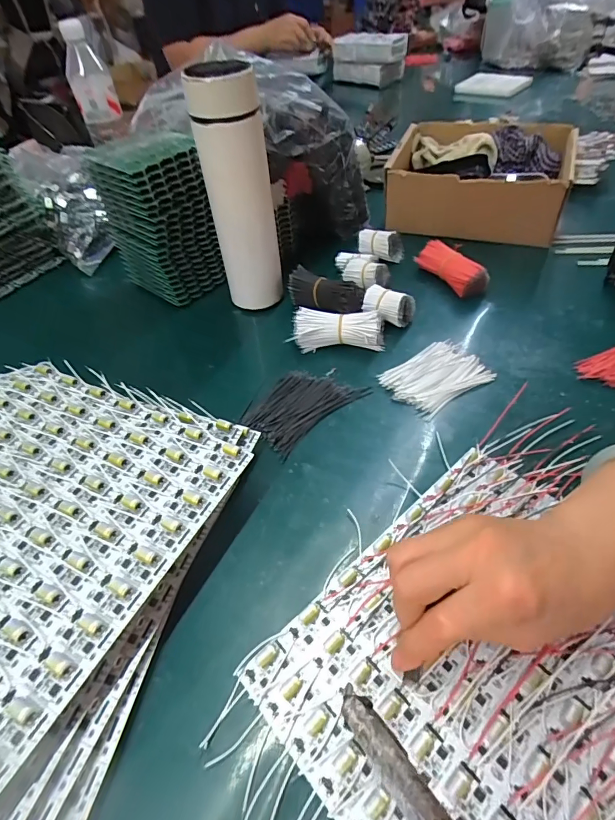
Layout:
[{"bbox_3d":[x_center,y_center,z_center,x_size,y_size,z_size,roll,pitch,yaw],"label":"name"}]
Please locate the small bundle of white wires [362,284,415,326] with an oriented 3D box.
[{"bbox_3d":[0.086,-0.109,0.471,0.052,0.036,0.032,19,52,21],"label":"small bundle of white wires"}]

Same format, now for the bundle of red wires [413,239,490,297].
[{"bbox_3d":[0.169,-0.165,0.510,0.034,0.040,0.087,-27,51,-18],"label":"bundle of red wires"}]

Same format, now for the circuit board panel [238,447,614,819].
[{"bbox_3d":[0.141,0.164,0.232,0.239,0.015,0.279,-35,54,-24],"label":"circuit board panel"}]

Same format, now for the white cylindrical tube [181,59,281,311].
[{"bbox_3d":[-0.063,-0.200,0.425,0.062,0.221,0.050,-12,48,-5],"label":"white cylindrical tube"}]

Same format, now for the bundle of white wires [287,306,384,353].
[{"bbox_3d":[0.033,-0.085,0.455,0.093,0.034,0.037,1,48,6],"label":"bundle of white wires"}]

